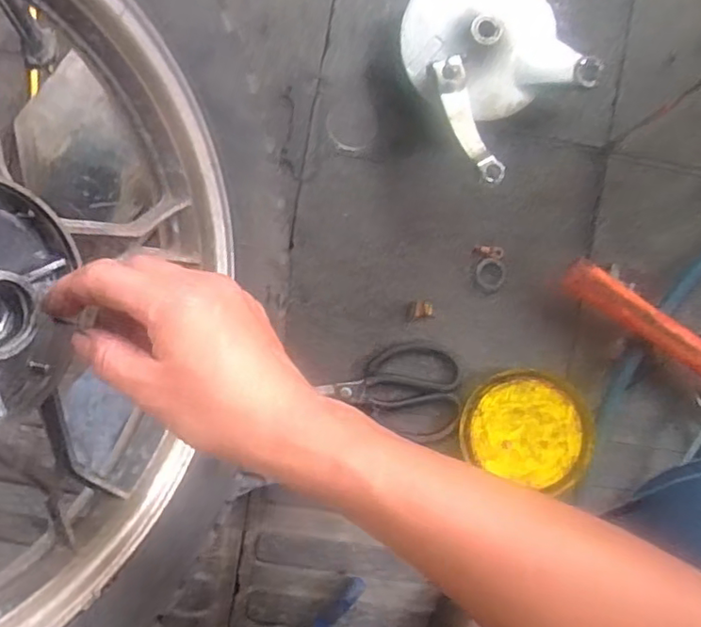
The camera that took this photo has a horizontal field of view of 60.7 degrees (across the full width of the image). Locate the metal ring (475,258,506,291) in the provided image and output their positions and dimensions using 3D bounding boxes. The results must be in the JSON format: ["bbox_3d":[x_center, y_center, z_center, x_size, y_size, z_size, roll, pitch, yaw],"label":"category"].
[{"bbox_3d":[0.144,-0.040,0.615,0.029,0.004,0.032,8,90,-2],"label":"metal ring"}]

